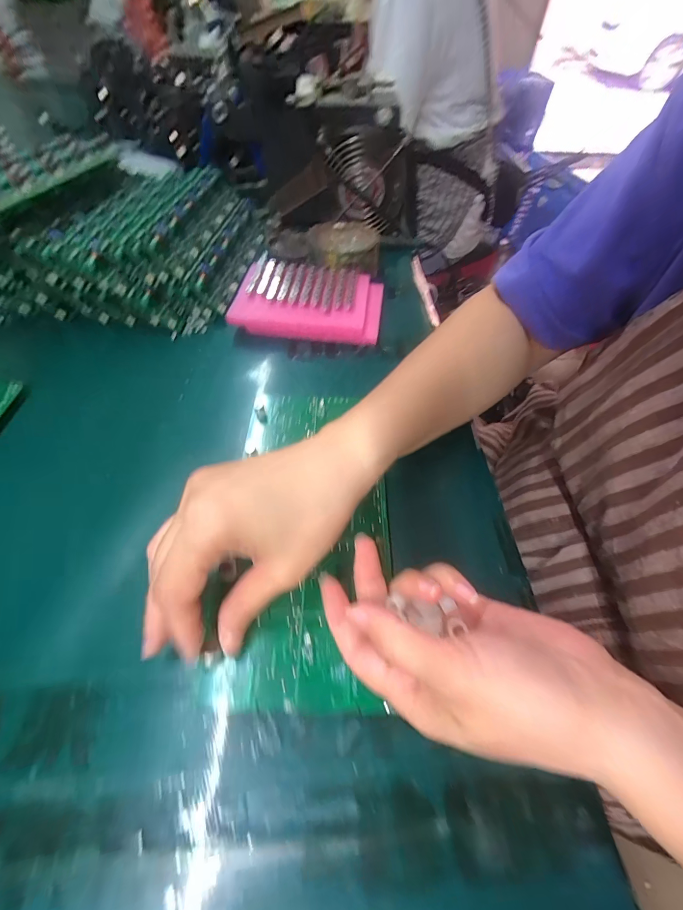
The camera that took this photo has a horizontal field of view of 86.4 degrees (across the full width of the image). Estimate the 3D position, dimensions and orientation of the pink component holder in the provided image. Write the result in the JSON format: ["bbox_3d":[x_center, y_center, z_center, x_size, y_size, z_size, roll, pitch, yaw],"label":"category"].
[{"bbox_3d":[-0.035,-0.174,0.413,0.159,0.034,0.112,5,52,2],"label":"pink component holder"}]

